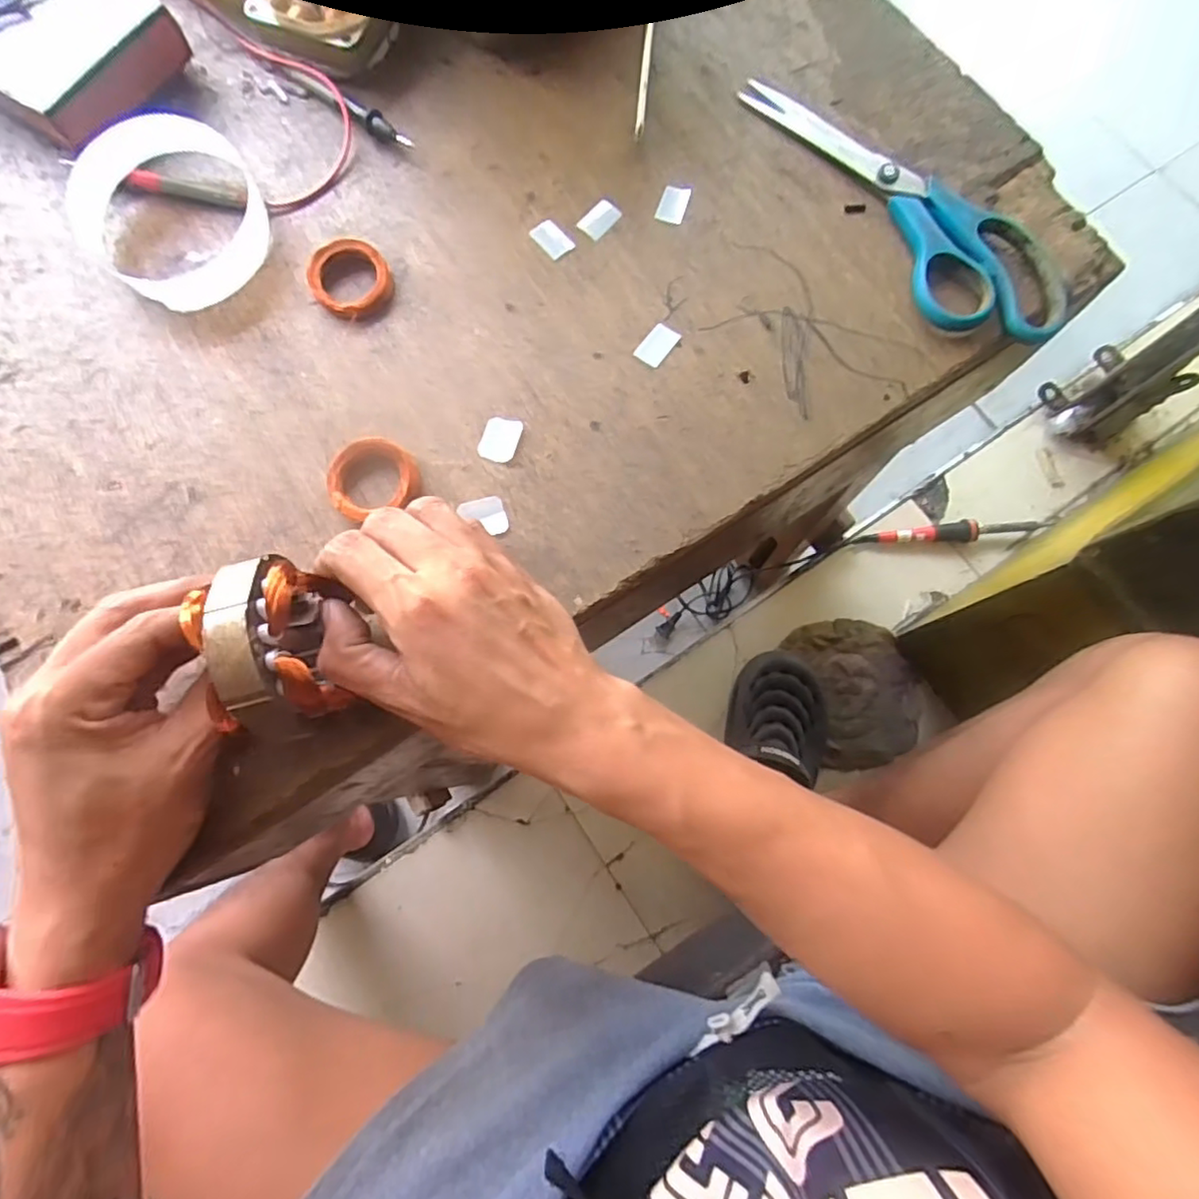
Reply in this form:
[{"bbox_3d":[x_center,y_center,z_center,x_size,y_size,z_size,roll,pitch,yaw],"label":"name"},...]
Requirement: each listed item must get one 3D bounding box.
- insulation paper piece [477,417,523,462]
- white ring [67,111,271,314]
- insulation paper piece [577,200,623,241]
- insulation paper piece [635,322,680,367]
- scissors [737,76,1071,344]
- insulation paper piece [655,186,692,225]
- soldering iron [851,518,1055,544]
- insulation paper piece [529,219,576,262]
[{"bbox_3d":[-0.053,-0.086,0.335,0.020,0.004,0.024,16,77,4],"label":"insulation paper piece"},{"bbox_3d":[-0.237,-0.219,0.348,0.096,0.039,0.093,0,77,0],"label":"white ring"},{"bbox_3d":[0.000,-0.223,0.366,0.017,0.004,0.025,40,80,8],"label":"insulation paper piece"},{"bbox_3d":[0.033,-0.142,0.348,0.016,0.004,0.026,35,79,8],"label":"insulation paper piece"},{"bbox_3d":[0.174,-0.233,0.359,0.076,0.014,0.227,-31,79,-7],"label":"scissors"},{"bbox_3d":[0.044,-0.233,0.368,0.016,0.004,0.022,17,78,4],"label":"insulation paper piece"},{"bbox_3d":[0.458,-0.087,0.802,0.253,0.032,0.025,0,77,0],"label":"soldering iron"},{"bbox_3d":[-0.027,-0.209,0.363,0.017,0.004,0.024,-41,80,-9],"label":"insulation paper piece"}]

